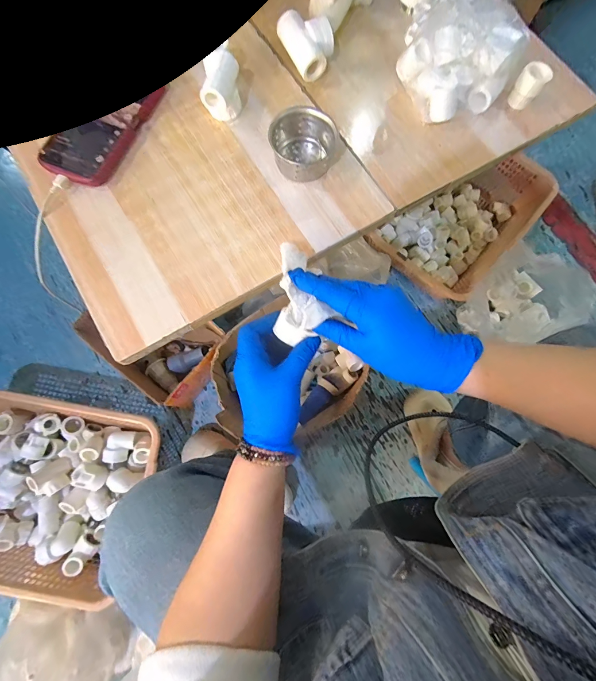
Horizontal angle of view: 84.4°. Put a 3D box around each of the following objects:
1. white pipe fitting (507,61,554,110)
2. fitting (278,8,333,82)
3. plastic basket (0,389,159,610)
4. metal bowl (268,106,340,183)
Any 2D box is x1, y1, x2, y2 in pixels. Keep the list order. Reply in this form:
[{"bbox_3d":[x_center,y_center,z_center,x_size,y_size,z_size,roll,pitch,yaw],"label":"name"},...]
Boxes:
[{"bbox_3d":[0.288,-0.317,0.410,0.032,0.038,0.032,0,76,-1],"label":"white pipe fitting"},{"bbox_3d":[0.012,-0.367,0.404,0.050,0.035,0.073,-31,78,-8],"label":"fitting"},{"bbox_3d":[-0.506,0.294,0.669,0.432,0.111,0.331,10,76,2],"label":"plastic basket"},{"bbox_3d":[0.006,-0.225,0.376,0.067,0.046,0.064,0,76,-1],"label":"metal bowl"}]

